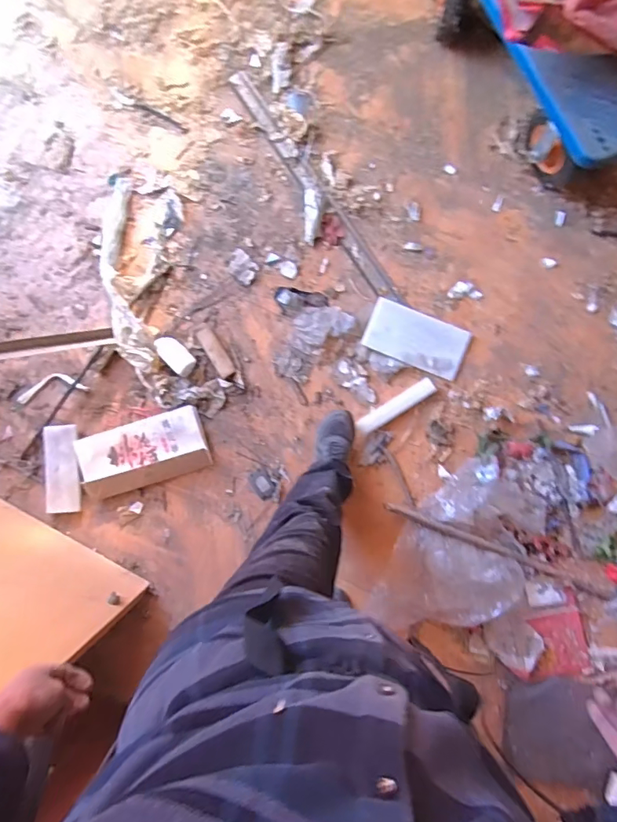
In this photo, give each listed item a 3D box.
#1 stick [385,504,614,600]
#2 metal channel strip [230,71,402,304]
[{"bbox_3d":[0.503,0.368,1.259,0.619,0.021,0.028,22,88,6],"label":"stick"},{"bbox_3d":[0.010,-0.657,1.399,0.061,0.013,0.830,-34,84,2],"label":"metal channel strip"}]

